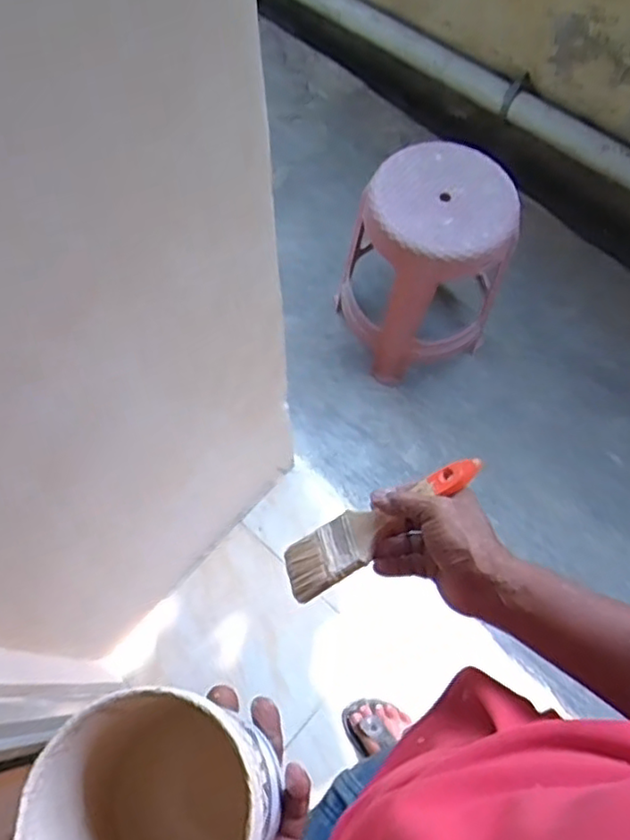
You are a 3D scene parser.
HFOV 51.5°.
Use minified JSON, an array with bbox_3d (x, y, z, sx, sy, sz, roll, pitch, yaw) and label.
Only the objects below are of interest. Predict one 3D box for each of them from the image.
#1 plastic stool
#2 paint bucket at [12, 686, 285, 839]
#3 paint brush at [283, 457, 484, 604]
[{"bbox_3d":[0.250,-0.361,1.511,0.321,0.436,0.320,-26,71,-12],"label":"plastic stool"},{"bbox_3d":[-0.080,0.200,0.348,0.102,0.146,0.101,1,67,-1],"label":"paint bucket"},{"bbox_3d":[0.058,0.093,0.592,0.203,0.012,0.060,-34,44,14],"label":"paint brush"}]

